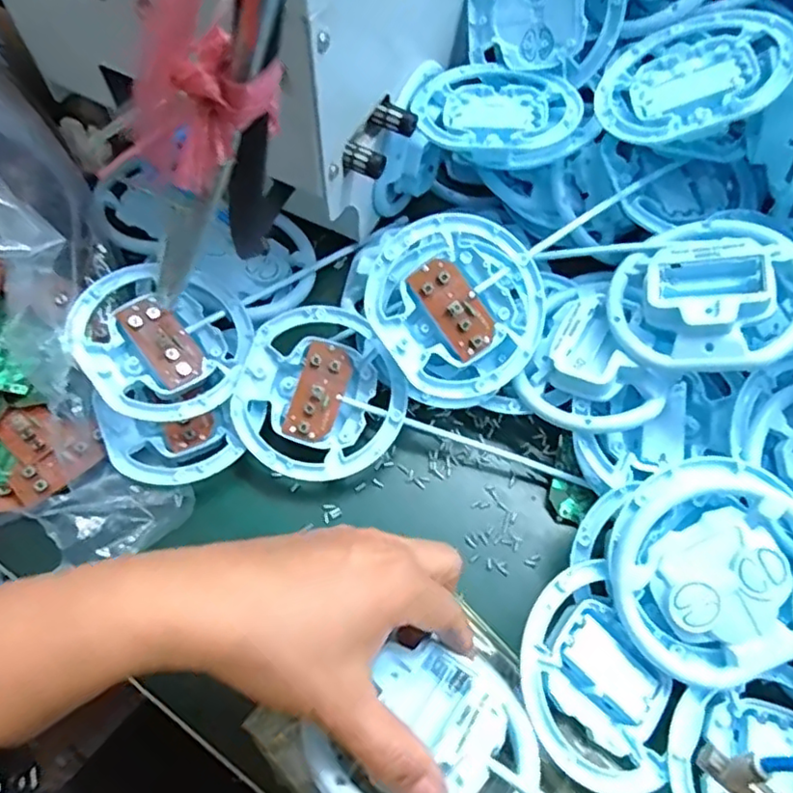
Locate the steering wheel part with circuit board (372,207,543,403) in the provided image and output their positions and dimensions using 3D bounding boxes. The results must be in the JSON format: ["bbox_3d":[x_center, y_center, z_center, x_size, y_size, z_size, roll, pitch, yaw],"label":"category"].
[{"bbox_3d":[0.036,-0.054,0.377,0.099,0.016,0.104,0,91,-6],"label":"steering wheel part with circuit board"}]

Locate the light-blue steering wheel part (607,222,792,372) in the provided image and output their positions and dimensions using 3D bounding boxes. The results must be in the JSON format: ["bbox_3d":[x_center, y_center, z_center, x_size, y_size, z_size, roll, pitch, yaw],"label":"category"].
[{"bbox_3d":[0.172,-0.061,0.348,0.101,0.025,0.101,-11,60,20],"label":"light-blue steering wheel part"}]

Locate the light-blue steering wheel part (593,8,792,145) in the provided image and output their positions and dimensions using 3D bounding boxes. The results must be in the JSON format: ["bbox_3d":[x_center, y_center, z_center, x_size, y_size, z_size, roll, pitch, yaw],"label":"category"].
[{"bbox_3d":[0.175,-0.189,0.372,0.105,0.012,0.099,-16,54,24],"label":"light-blue steering wheel part"}]

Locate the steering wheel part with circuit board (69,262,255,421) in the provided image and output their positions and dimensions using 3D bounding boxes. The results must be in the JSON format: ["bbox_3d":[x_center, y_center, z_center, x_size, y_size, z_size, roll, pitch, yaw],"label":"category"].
[{"bbox_3d":[-0.143,-0.033,0.388,0.100,0.022,0.100,7,65,-15],"label":"steering wheel part with circuit board"}]

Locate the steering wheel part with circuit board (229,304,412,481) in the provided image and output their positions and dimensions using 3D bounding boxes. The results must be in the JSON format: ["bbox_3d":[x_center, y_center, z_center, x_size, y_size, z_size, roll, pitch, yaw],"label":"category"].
[{"bbox_3d":[-0.046,-0.001,0.391,0.103,0.022,0.103,1,78,-3],"label":"steering wheel part with circuit board"}]

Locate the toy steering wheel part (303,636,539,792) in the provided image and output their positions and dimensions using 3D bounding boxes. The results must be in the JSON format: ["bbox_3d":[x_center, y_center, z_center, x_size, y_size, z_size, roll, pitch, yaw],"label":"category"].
[{"bbox_3d":[0.018,0.145,0.259,0.081,0.022,0.092,38,41,16],"label":"toy steering wheel part"}]

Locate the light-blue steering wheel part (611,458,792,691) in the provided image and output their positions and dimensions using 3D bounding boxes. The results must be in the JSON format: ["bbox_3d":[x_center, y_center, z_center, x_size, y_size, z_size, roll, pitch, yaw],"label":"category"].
[{"bbox_3d":[0.162,0.085,0.320,0.104,0.020,0.104,-1,84,5],"label":"light-blue steering wheel part"}]

